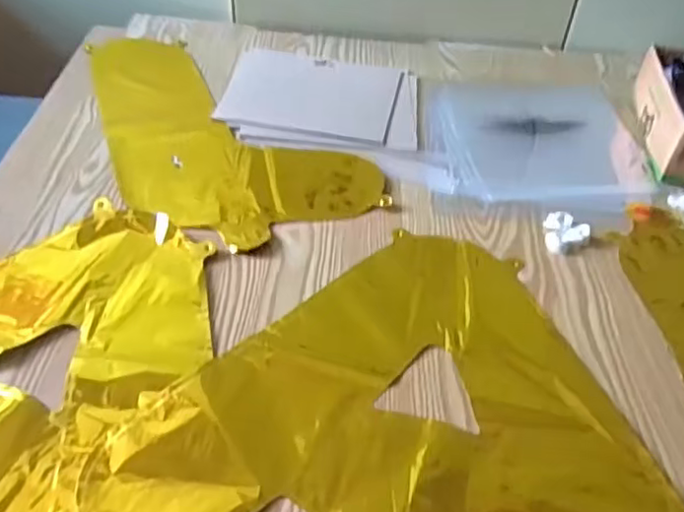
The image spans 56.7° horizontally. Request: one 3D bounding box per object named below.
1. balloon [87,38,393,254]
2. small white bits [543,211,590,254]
[{"bbox_3d":[-0.144,-0.151,0.695,0.227,0.012,0.406,-19,47,-21],"label":"balloon"},{"bbox_3d":[0.207,-0.021,0.584,0.039,0.013,0.047,8,44,5],"label":"small white bits"}]

